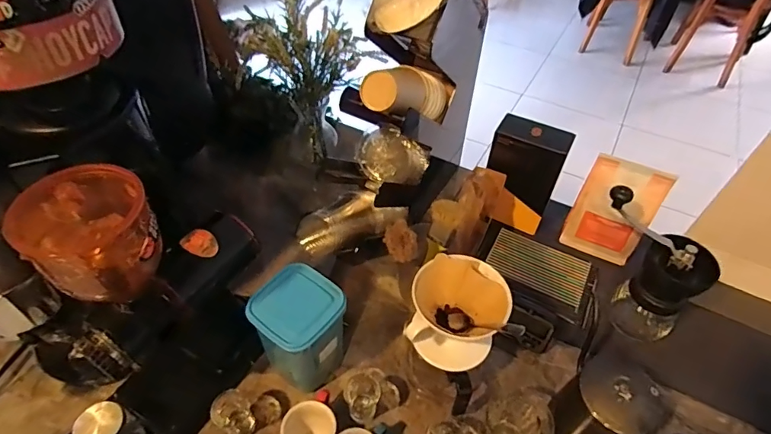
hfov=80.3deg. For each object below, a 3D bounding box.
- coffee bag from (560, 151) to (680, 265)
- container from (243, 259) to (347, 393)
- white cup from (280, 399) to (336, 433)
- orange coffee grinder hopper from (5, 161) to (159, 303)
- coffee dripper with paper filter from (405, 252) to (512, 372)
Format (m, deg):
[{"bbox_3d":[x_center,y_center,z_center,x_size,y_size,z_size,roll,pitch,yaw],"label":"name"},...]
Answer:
[{"bbox_3d":[0.383,-0.008,0.770,0.117,0.182,0.040,22,50,17],"label":"coffee bag"},{"bbox_3d":[-0.108,0.157,0.609,0.111,0.153,0.102,28,52,21],"label":"container"},{"bbox_3d":[-0.095,0.274,0.575,0.066,0.055,0.065,-16,50,-17],"label":"white cup"},{"bbox_3d":[-0.267,0.023,0.422,0.106,0.116,0.090,-35,57,-30],"label":"orange coffee grinder hopper"},{"bbox_3d":[0.086,0.121,0.574,0.121,0.101,0.101,1,47,-1],"label":"coffee dripper with paper filter"}]

